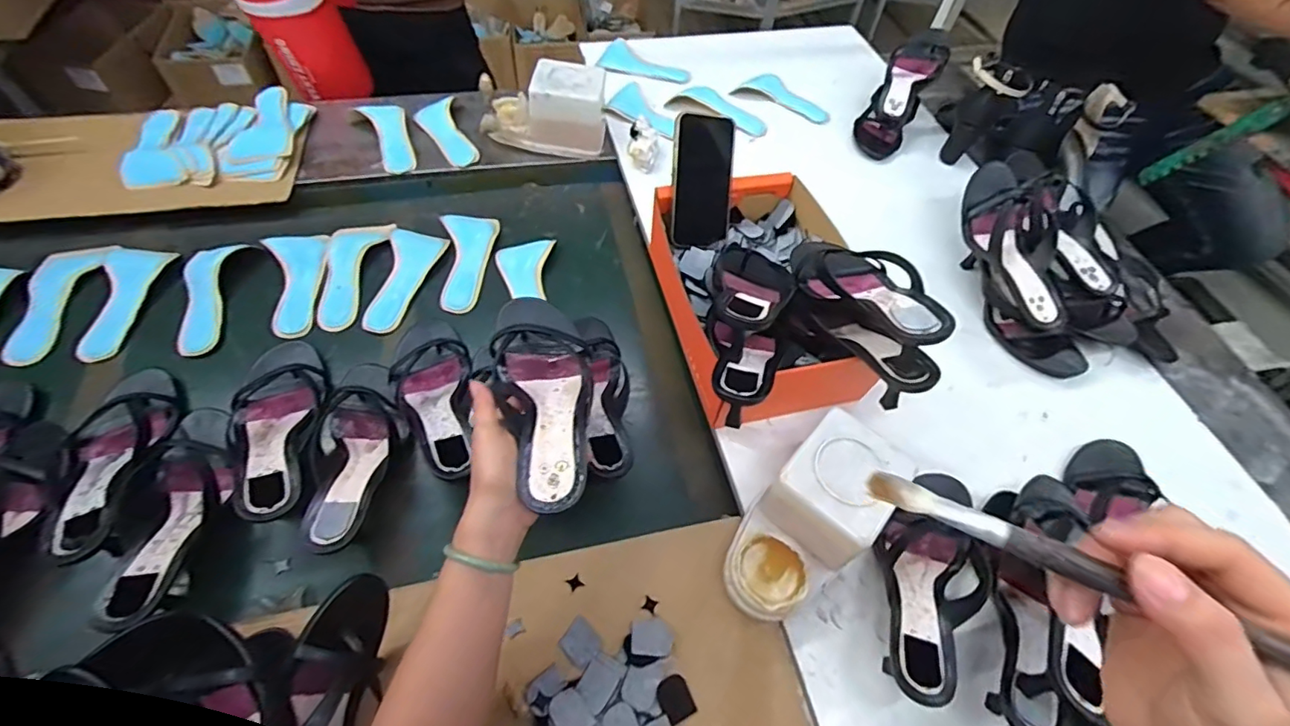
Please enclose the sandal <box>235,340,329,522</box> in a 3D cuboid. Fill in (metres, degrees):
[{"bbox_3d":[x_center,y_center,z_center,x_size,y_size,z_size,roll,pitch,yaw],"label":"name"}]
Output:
[{"bbox_3d":[-0.398,0.065,0.596,0.086,0.048,0.237,-16,46,-15],"label":"sandal"}]

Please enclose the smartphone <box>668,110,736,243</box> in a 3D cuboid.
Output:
[{"bbox_3d":[0.074,-0.226,0.687,0.078,0.154,0.012,1,18,-14],"label":"smartphone"}]

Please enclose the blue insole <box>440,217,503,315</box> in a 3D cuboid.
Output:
[{"bbox_3d":[-0.246,-0.143,0.775,0.073,0.008,0.165,-3,58,-11],"label":"blue insole"}]

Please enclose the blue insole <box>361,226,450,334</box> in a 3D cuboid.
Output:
[{"bbox_3d":[-0.324,-0.118,0.752,0.079,0.010,0.175,2,57,-4],"label":"blue insole"}]

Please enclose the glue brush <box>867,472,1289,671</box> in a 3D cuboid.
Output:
[{"bbox_3d":[0.218,0.100,0.218,0.248,0.011,0.014,21,56,26],"label":"glue brush"}]

